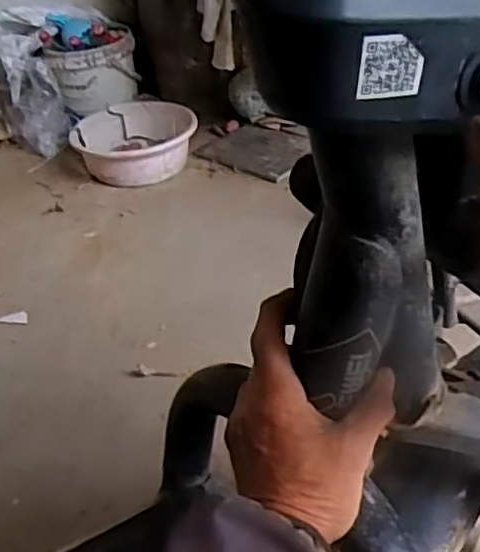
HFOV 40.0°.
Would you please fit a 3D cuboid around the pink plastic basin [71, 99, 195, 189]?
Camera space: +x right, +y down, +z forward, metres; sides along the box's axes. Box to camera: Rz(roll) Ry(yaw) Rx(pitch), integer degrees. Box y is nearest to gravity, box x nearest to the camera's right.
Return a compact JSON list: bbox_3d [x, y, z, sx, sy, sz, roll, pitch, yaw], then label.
[{"bbox_3d":[-0.266,-0.365,1.769,0.314,0.120,0.314,-3,36,2],"label":"pink plastic basin"}]

